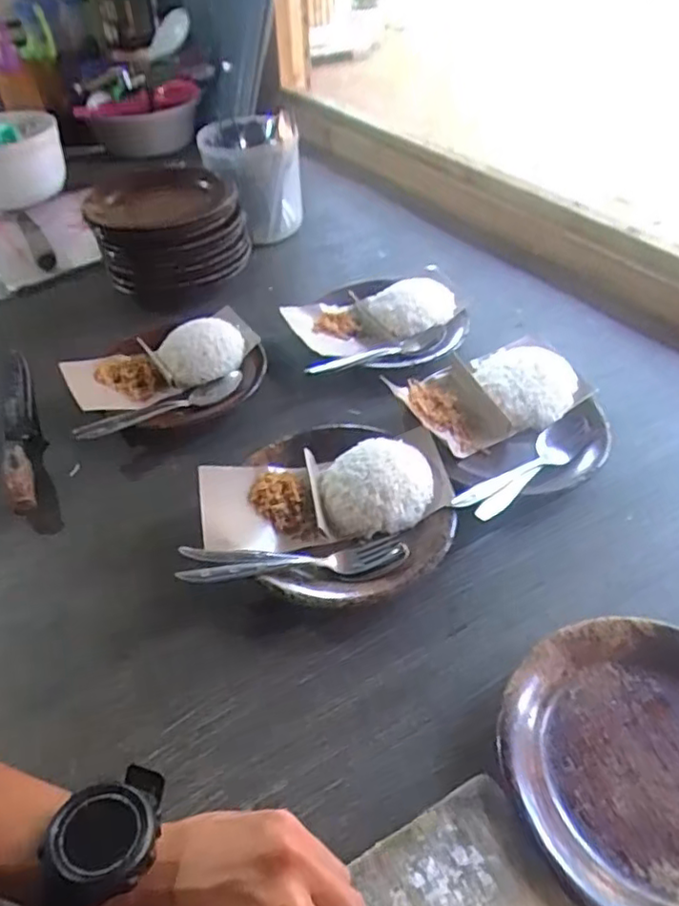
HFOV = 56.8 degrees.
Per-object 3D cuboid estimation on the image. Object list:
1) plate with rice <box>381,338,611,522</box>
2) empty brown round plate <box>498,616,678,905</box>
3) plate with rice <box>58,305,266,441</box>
[{"bbox_3d":[0.159,-0.032,0.603,0.196,0.042,0.181,-2,45,2],"label":"plate with rice"},{"bbox_3d":[0.196,0.195,0.384,0.180,0.030,0.182,-2,45,2],"label":"empty brown round plate"},{"bbox_3d":[-0.187,-0.091,0.689,0.204,0.042,0.169,-21,47,-17],"label":"plate with rice"}]

